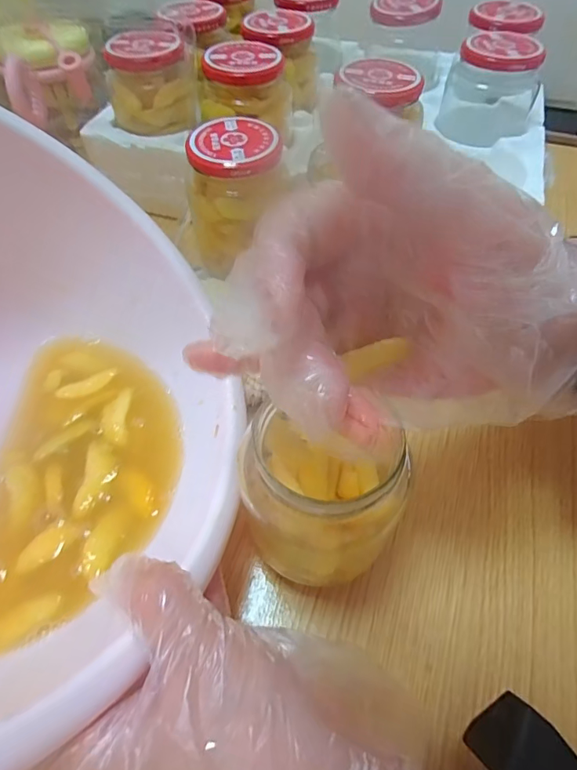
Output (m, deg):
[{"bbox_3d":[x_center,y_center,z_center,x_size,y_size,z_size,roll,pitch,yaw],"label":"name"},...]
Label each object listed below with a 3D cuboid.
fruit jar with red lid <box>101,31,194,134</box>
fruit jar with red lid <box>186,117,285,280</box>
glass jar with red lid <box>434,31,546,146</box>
[{"bbox_3d":[-0.128,-0.276,0.419,0.072,0.064,0.067,0,55,0],"label":"fruit jar with red lid"},{"bbox_3d":[-0.042,-0.149,0.371,0.074,0.098,0.070,-3,55,-3],"label":"fruit jar with red lid"},{"bbox_3d":[0.191,-0.278,0.426,0.083,0.070,0.081,17,56,11],"label":"glass jar with red lid"}]

